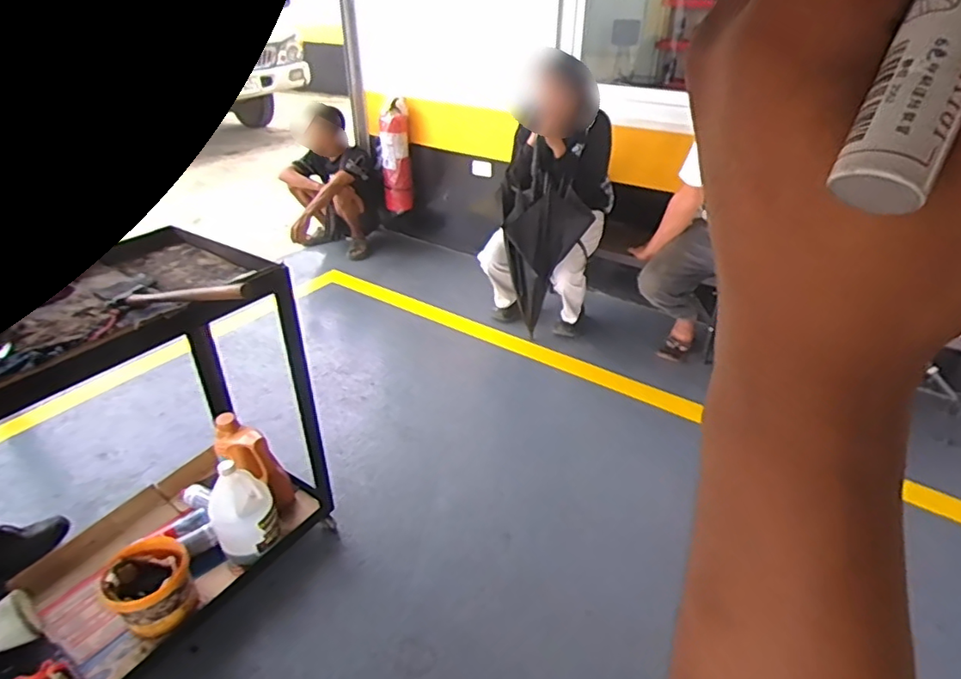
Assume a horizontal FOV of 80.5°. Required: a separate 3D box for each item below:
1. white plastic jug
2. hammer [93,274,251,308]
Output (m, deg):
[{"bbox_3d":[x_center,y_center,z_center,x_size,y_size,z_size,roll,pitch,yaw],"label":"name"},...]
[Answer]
[{"bbox_3d":[-0.589,0.430,1.418,0.144,0.264,0.136,0,34,0],"label":"white plastic jug"},{"bbox_3d":[-0.614,-0.096,1.136,0.425,0.028,0.121,3,31,30],"label":"hammer"}]

